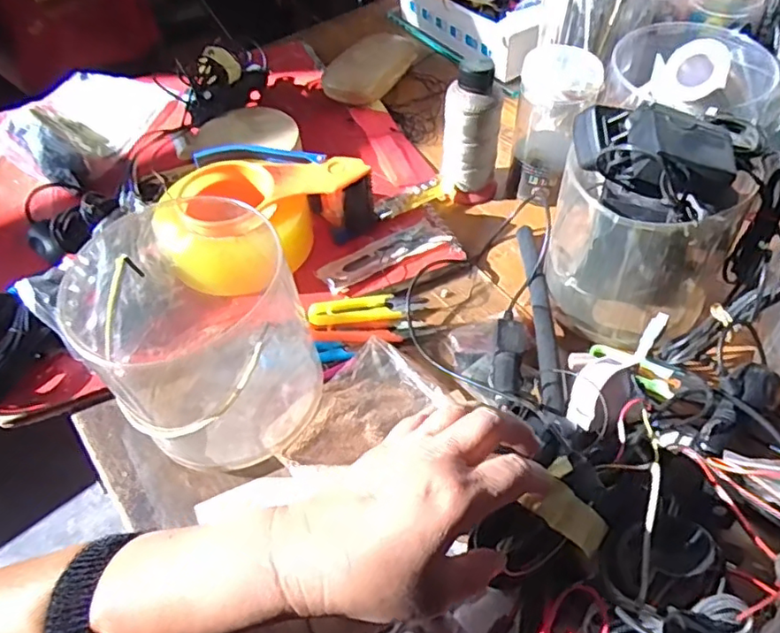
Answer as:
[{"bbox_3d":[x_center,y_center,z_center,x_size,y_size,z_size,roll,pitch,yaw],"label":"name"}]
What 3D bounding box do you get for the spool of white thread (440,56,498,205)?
[{"bbox_3d":[0.072,-0.163,0.530,0.045,0.115,0.043,-1,51,1],"label":"spool of white thread"}]

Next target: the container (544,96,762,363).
[{"bbox_3d":[0.180,-0.061,0.426,0.125,0.176,0.106,13,53,12],"label":"container"}]

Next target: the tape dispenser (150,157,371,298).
[{"bbox_3d":[-0.113,-0.088,0.507,0.165,0.059,0.116,-36,59,-24],"label":"tape dispenser"}]

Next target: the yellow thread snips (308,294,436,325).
[{"bbox_3d":[-0.015,-0.007,0.482,0.100,0.011,0.022,-4,50,-13],"label":"yellow thread snips"}]

